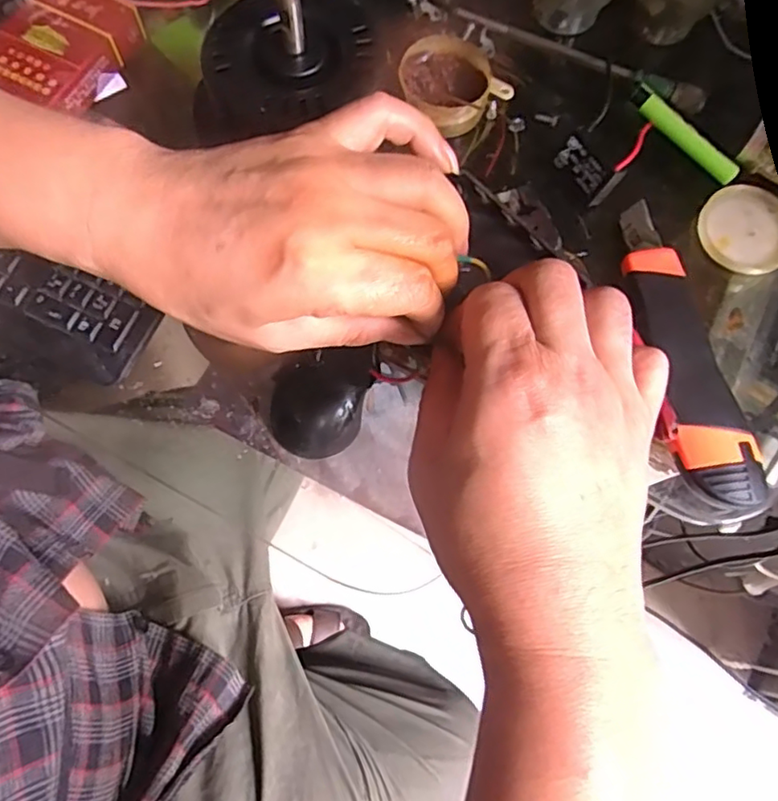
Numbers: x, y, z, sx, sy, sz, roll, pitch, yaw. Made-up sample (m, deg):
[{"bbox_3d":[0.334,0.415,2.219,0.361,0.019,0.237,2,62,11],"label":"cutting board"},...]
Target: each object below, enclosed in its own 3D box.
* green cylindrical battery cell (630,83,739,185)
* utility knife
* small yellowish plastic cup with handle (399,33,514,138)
[{"bbox_3d":[0.174,-0.156,0.351,0.076,0.009,0.012,39,74,-4],"label":"green cylindrical battery cell"},{"bbox_3d":[0.153,-0.029,0.318,0.037,0.020,0.173,-9,73,-5],"label":"utility knife"},{"bbox_3d":[0.035,-0.190,0.360,0.056,0.025,0.063,37,74,9],"label":"small yellowish plastic cup with handle"}]

